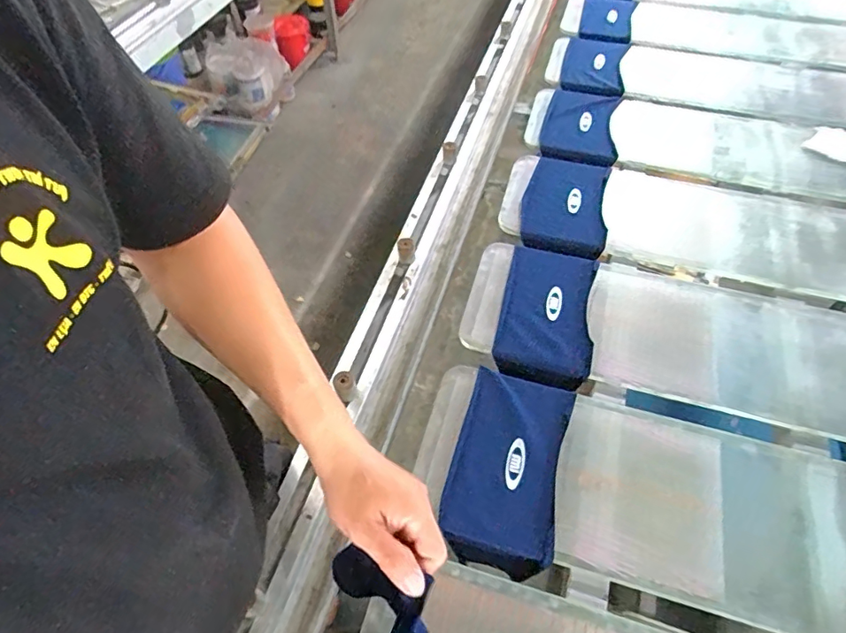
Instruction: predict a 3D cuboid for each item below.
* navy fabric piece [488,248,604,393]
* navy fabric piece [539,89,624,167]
[{"bbox_3d":[0.176,-0.005,0.731,0.125,0.027,0.218,13,54,9],"label":"navy fabric piece"},{"bbox_3d":[0.308,-0.366,1.018,0.138,0.044,0.243,13,54,10],"label":"navy fabric piece"}]

